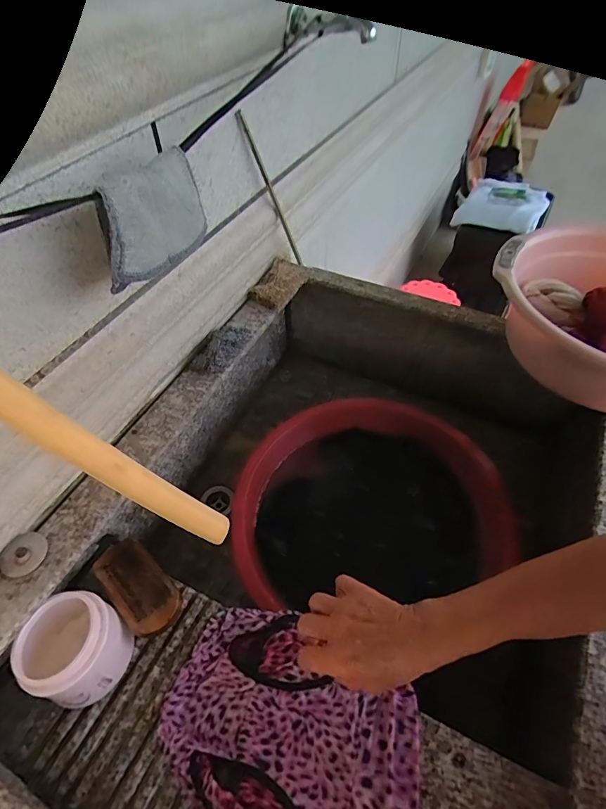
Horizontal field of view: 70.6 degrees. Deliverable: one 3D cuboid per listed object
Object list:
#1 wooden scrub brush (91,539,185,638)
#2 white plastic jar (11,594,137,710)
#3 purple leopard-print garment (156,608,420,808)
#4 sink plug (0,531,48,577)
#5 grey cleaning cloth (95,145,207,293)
[{"bbox_3d":[-0.197,0.215,0.510,0.130,0.033,0.060,37,60,26],"label":"wooden scrub brush"},{"bbox_3d":[-0.244,0.256,0.451,0.104,0.076,0.094,1,52,1],"label":"white plastic jar"},{"bbox_3d":[-0.021,0.327,0.397,0.239,0.039,0.222,15,53,12],"label":"purple leopard-print garment"},{"bbox_3d":[-0.299,0.159,0.456,0.043,0.010,0.046,0,52,0],"label":"sink plug"},{"bbox_3d":[-0.139,-0.173,0.402,0.017,0.088,0.124,22,55,17],"label":"grey cleaning cloth"}]

